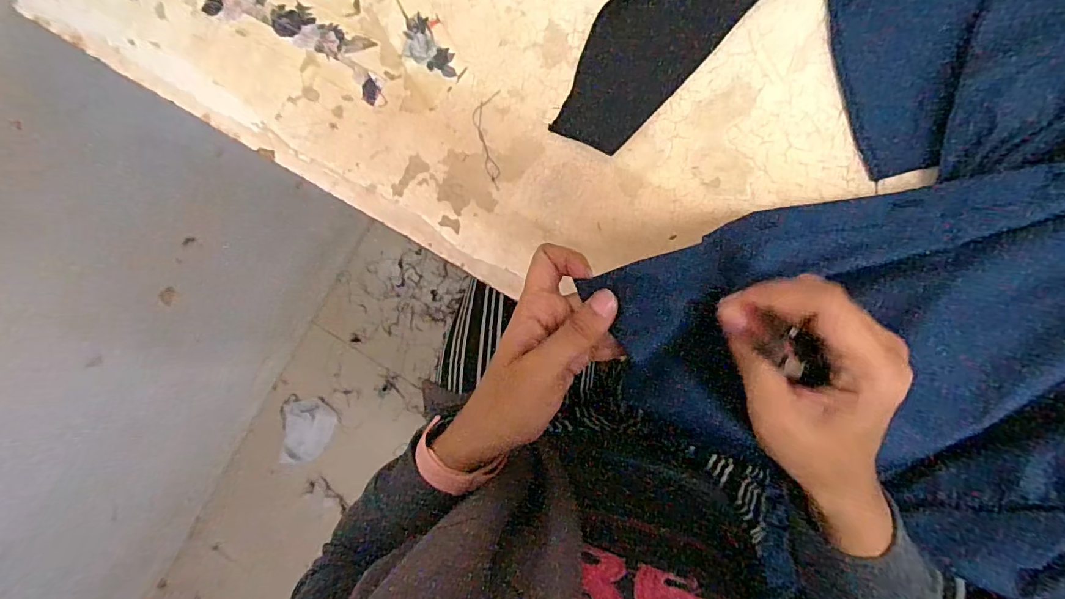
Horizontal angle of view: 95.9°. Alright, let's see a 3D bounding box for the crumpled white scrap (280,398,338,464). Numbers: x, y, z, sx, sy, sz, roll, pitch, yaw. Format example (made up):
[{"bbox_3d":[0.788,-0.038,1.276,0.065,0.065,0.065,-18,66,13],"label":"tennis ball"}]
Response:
[{"bbox_3d":[-0.558,0.333,1.194,0.110,0.051,0.166,12,87,7],"label":"crumpled white scrap"}]

